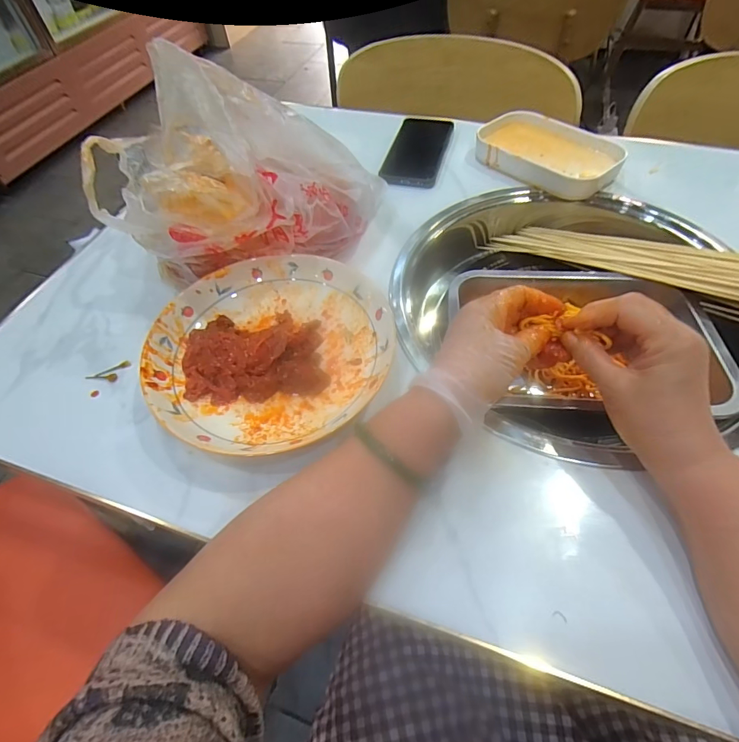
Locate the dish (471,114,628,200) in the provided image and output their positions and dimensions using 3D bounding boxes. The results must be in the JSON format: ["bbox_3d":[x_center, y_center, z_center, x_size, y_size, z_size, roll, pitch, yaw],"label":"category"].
[{"bbox_3d":[0.242,-0.300,0.588,0.128,0.035,0.185,-40,62,-22],"label":"dish"}]

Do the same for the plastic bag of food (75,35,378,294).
[{"bbox_3d":[-0.144,-0.222,0.451,0.279,0.179,0.240,-36,61,-20],"label":"plastic bag of food"}]

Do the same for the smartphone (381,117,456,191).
[{"bbox_3d":[0.072,-0.324,0.628,0.080,0.015,0.176,12,57,12],"label":"smartphone"}]

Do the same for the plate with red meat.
[{"bbox_3d":[-0.091,-0.020,0.409,0.220,0.043,0.219,-2,55,2],"label":"plate with red meat"}]

